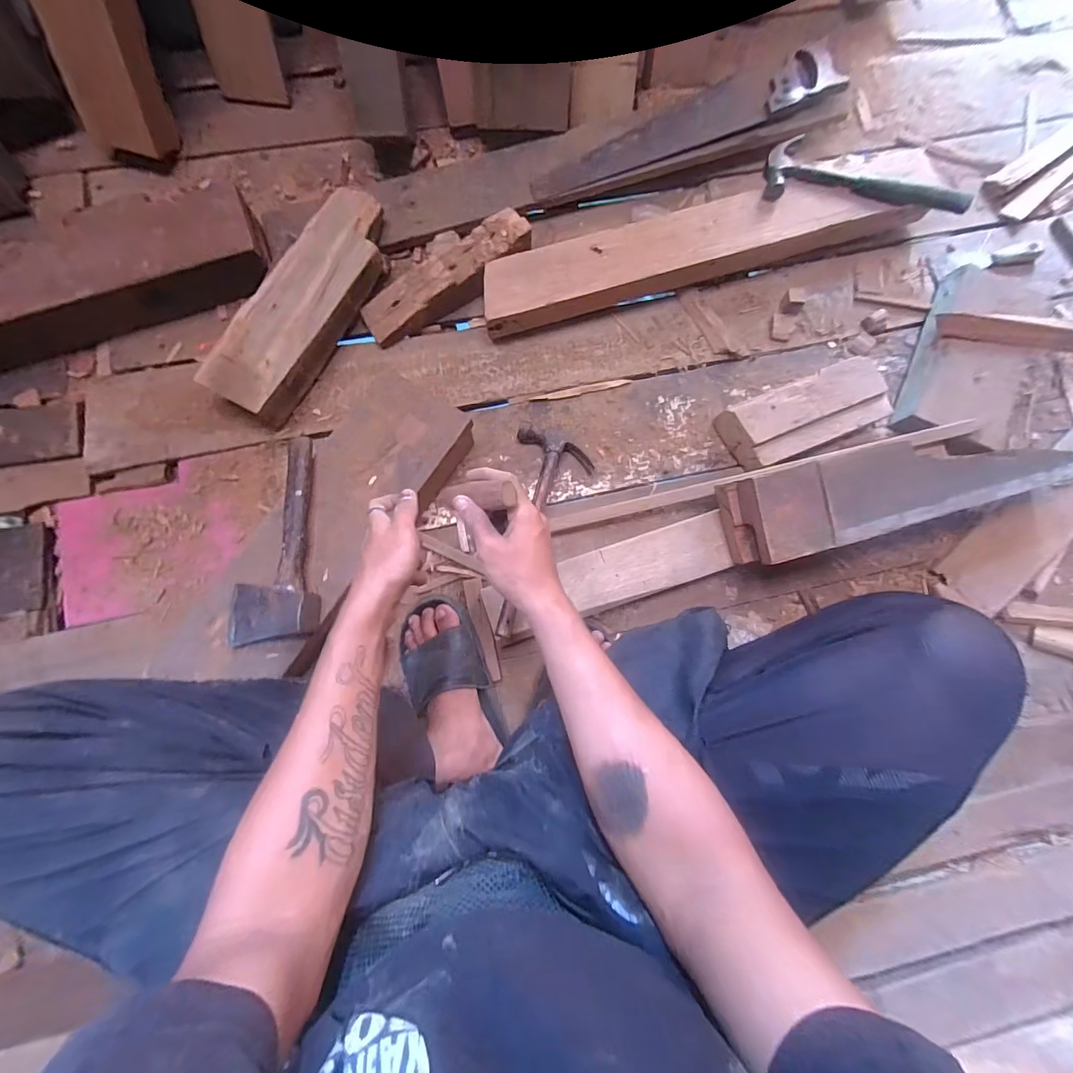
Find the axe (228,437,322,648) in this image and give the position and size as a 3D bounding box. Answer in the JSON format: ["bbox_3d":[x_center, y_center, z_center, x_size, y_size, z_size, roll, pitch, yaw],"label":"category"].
[{"bbox_3d":[-0.337,0.003,0.575,0.112,0.033,0.248,-8,80,-4],"label":"axe"}]

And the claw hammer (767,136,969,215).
[{"bbox_3d":[0.525,-0.585,0.726,0.318,0.034,0.114,4,80,-1],"label":"claw hammer"}]

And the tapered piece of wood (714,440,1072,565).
[{"bbox_3d":[0.501,-0.062,0.621,0.477,0.093,0.116,-11,81,-4],"label":"tapered piece of wood"}]

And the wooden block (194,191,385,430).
[{"bbox_3d":[-0.339,-0.348,0.685,0.113,0.073,0.371,27,80,3],"label":"wooden block"}]

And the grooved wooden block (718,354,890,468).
[{"bbox_3d":[0.421,-0.190,0.709,0.251,0.071,0.101,-22,84,-6],"label":"grooved wooden block"}]

